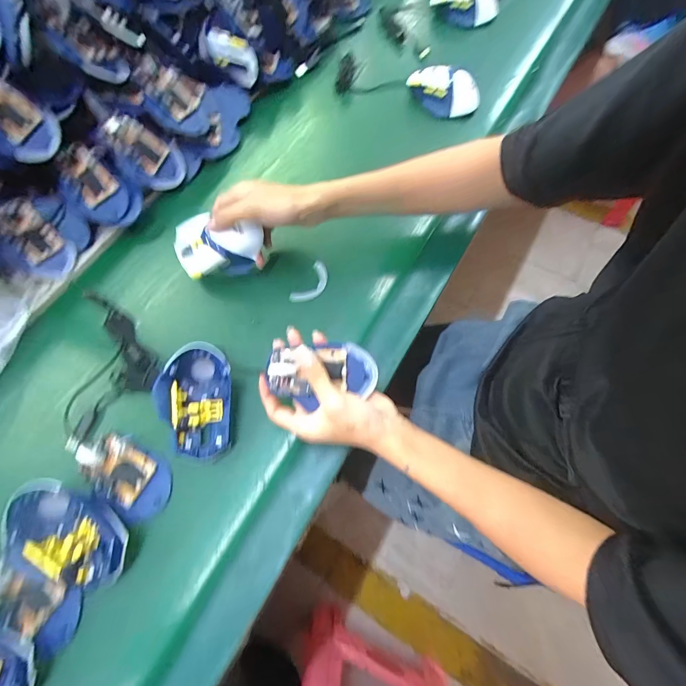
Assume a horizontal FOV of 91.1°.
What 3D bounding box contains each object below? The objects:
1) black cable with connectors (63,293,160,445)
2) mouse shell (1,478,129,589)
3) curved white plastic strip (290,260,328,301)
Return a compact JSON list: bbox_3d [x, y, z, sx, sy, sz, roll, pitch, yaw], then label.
[{"bbox_3d":[-0.314,0.015,0.415,0.117,0.022,0.171,-39,70,-14],"label":"black cable with connectors"},{"bbox_3d":[-0.267,0.190,0.329,0.116,0.047,0.069,29,70,14],"label":"mouse shell"},{"bbox_3d":[-0.041,-0.078,0.454,0.032,0.010,0.069,29,70,14],"label":"curved white plastic strip"}]

